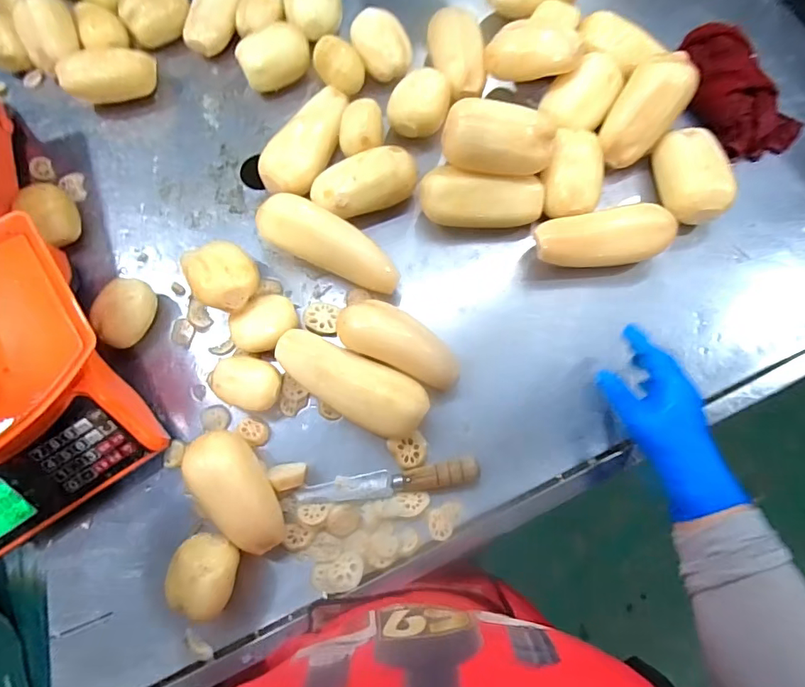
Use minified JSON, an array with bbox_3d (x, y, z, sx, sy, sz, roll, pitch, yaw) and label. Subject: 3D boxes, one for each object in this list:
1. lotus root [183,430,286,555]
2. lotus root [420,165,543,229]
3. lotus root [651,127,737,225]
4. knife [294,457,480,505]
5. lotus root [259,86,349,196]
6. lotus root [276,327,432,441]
[{"bbox_3d":[-0.177,0.158,0.508,0.070,0.062,0.140,-38,77,-9],"label":"lotus root"},{"bbox_3d":[0.099,-0.179,0.601,0.153,0.065,0.065,5,73,3],"label":"lotus root"},{"bbox_3d":[0.366,-0.209,0.609,0.071,0.061,0.126,-2,73,1],"label":"lotus root"},{"bbox_3d":[-0.017,0.155,0.522,0.201,0.019,0.029,-8,73,-1],"label":"knife"},{"bbox_3d":[-0.123,-0.268,0.632,0.068,0.053,0.173,22,76,7],"label":"lotus root"},{"bbox_3d":[-0.060,0.049,0.535,0.177,0.069,0.065,24,76,7],"label":"lotus root"}]

